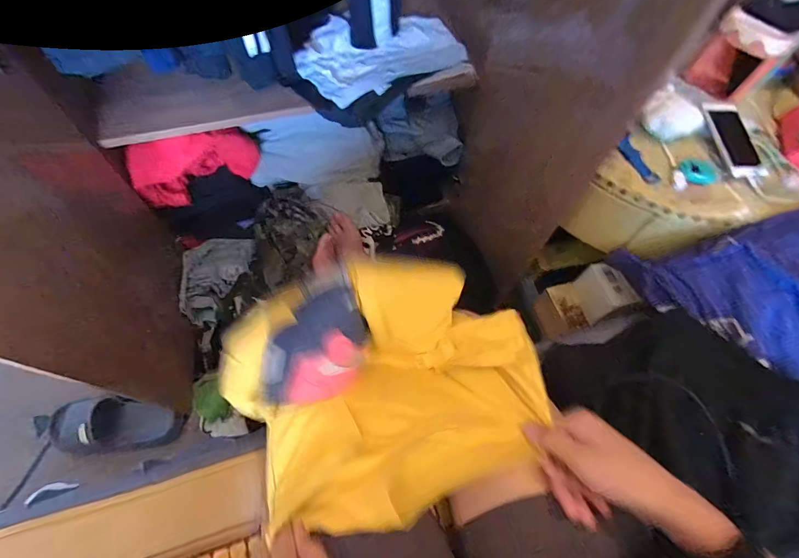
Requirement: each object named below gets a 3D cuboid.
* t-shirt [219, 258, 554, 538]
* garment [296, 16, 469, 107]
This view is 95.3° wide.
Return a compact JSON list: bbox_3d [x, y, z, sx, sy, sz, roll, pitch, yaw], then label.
[{"bbox_3d":[-0.017,0.109,0.418,0.323,0.081,0.267,-19,67,-12],"label":"t-shirt"},{"bbox_3d":[-0.040,-0.511,0.818,0.365,0.056,0.210,-24,68,-14],"label":"garment"}]

